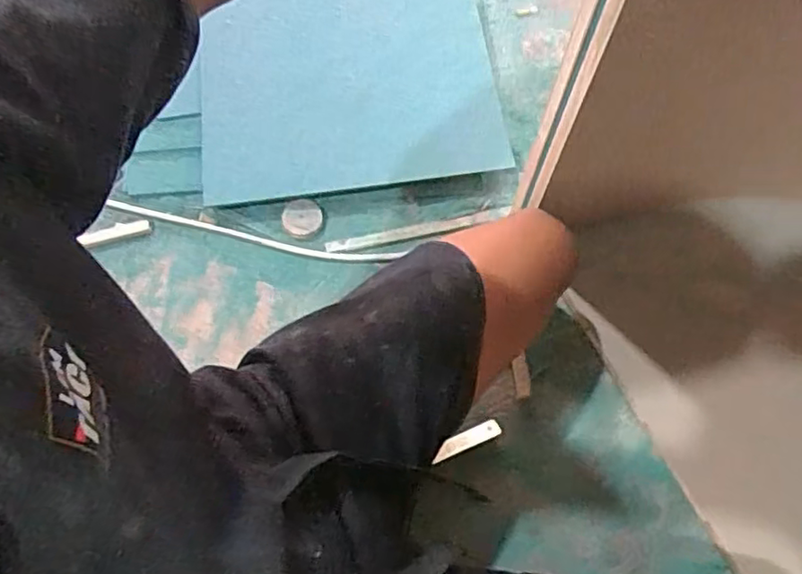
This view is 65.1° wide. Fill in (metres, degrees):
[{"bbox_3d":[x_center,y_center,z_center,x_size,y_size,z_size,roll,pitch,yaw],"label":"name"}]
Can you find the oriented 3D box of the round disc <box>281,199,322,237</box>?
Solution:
[{"bbox_3d":[-0.150,-0.105,0.945,0.058,0.015,0.051,6,68,3],"label":"round disc"}]

